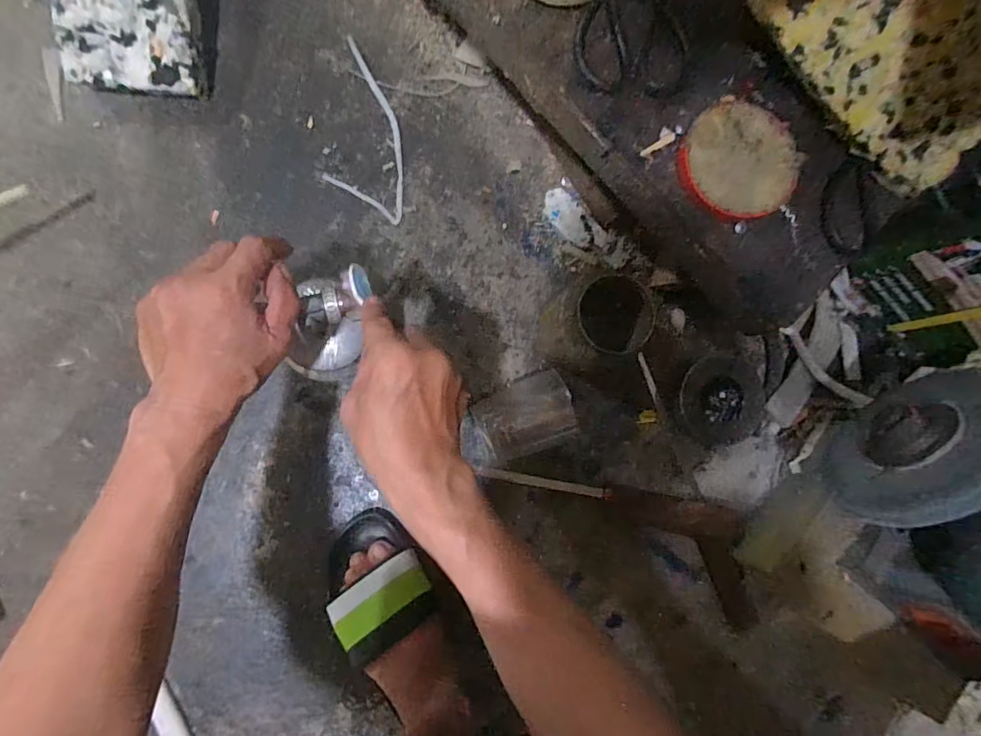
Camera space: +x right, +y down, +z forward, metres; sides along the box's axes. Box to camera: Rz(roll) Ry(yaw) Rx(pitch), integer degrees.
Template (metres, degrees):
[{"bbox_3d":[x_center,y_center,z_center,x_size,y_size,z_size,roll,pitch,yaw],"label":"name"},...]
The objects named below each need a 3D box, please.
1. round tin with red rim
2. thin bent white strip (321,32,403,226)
[{"bbox_3d":[0.211,-0.178,0.420,0.099,0.022,0.100,1,86,-8],"label":"round tin with red rim"},{"bbox_3d":[-0.144,-0.279,0.572,0.088,0.004,0.214,3,86,-7],"label":"thin bent white strip"}]

